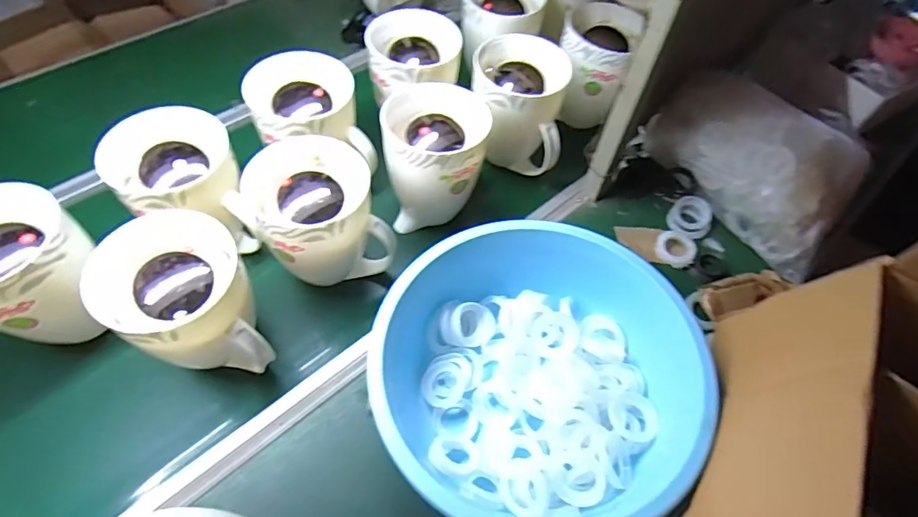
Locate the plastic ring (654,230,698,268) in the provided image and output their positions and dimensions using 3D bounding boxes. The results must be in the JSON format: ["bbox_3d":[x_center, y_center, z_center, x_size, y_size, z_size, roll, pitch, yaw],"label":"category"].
[{"bbox_3d":[0.356,-0.020,0.800,0.064,0.013,0.072,25,59,13],"label":"plastic ring"}]

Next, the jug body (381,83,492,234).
[{"bbox_3d":[-0.036,-0.151,0.763,0.150,0.173,0.162,7,56,2],"label":"jug body"}]

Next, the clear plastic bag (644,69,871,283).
[{"bbox_3d":[0.509,-0.174,0.812,0.202,0.156,0.330,-30,63,-21],"label":"clear plastic bag"}]

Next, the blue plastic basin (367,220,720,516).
[{"bbox_3d":[0.085,0.133,0.591,0.350,0.140,0.353,2,57,-2],"label":"blue plastic basin"}]

